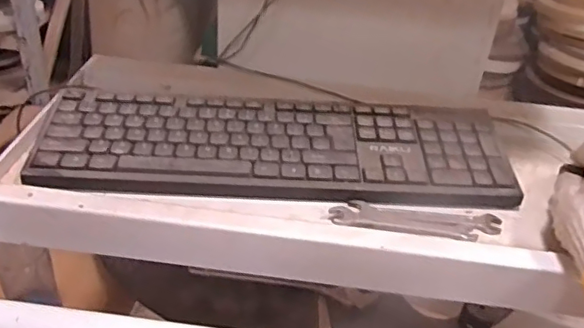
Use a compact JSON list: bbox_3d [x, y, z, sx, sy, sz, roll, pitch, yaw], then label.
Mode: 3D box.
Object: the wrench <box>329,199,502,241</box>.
[{"bbox_3d":[0.106,0.048,0.496,0.142,0.009,0.031,7,33,0],"label":"wrench"}]

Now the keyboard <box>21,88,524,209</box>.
[{"bbox_3d":[-0.011,-0.018,0.542,0.424,0.035,0.120,3,33,-5],"label":"keyboard"}]

